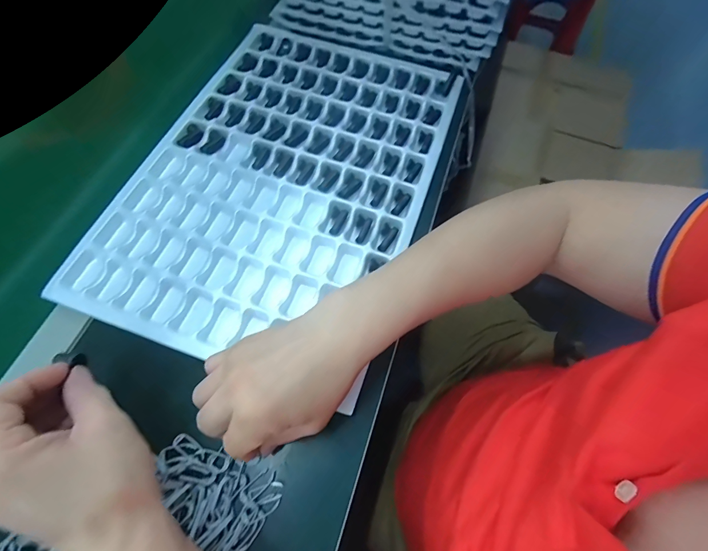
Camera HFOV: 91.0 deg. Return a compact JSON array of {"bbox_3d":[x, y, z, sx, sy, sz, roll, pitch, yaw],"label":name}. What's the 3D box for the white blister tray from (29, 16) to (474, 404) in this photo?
[{"bbox_3d":[-0.078,-0.127,0.427,0.324,0.026,0.466,19,66,7],"label":"white blister tray"}]

